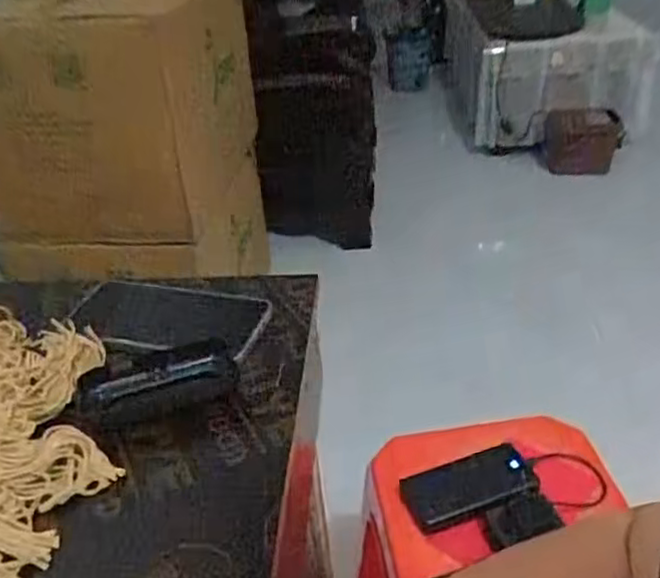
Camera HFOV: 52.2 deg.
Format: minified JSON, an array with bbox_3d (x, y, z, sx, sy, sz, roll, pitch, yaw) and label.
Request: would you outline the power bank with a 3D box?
[{"bbox_3d":[0.173,0.248,0.850,0.165,0.028,0.088,-13,34,-12],"label":"power bank"}]

